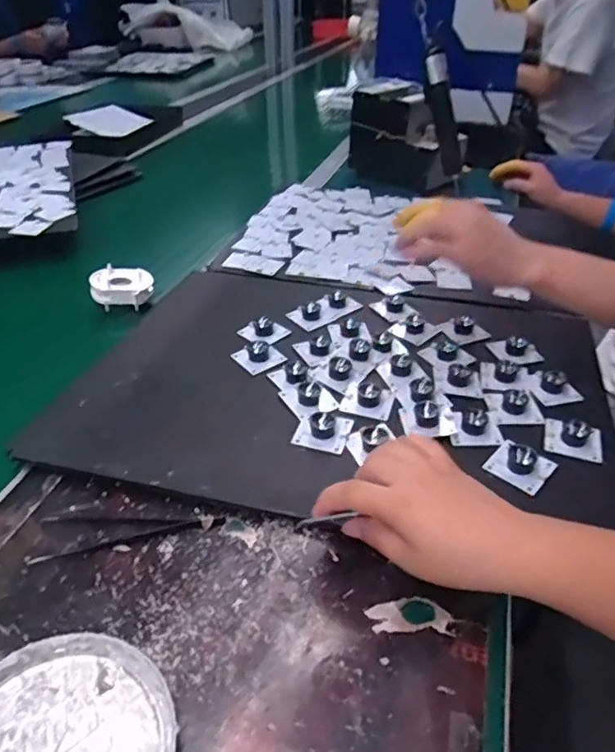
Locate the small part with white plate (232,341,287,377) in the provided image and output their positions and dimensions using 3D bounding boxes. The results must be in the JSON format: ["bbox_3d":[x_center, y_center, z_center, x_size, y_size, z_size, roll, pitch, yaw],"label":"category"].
[{"bbox_3d":[-0.048,-0.023,0.585,0.042,0.015,0.043,-22,42,-28],"label":"small part with white plate"}]

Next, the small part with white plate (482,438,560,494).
[{"bbox_3d":[0.170,0.067,0.458,0.039,0.018,0.044,-28,45,-34],"label":"small part with white plate"}]

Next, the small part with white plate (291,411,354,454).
[{"bbox_3d":[0.015,0.041,0.491,0.042,0.019,0.044,12,38,15],"label":"small part with white plate"}]

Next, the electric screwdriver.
[{"bbox_3d":[0.236,-0.450,0.986,0.044,0.202,0.044,-28,22,-33],"label":"electric screwdriver"}]

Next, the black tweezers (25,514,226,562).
[{"bbox_3d":[-0.128,0.111,0.421,0.131,0.005,0.036,-4,36,-6],"label":"black tweezers"}]

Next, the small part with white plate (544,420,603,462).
[{"bbox_3d":[0.223,0.051,0.481,0.045,0.013,0.036,12,38,15],"label":"small part with white plate"}]

